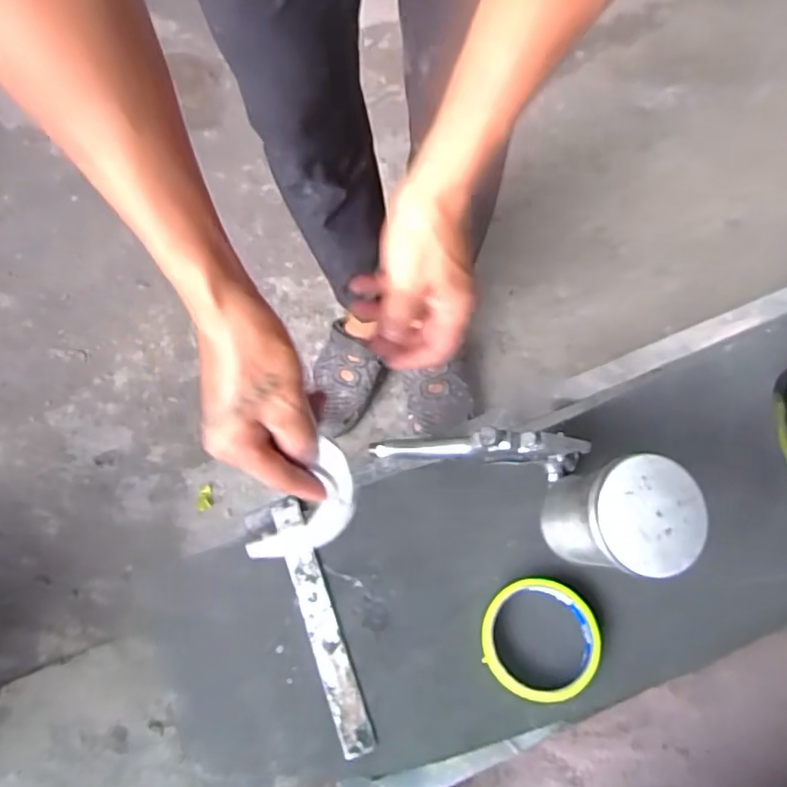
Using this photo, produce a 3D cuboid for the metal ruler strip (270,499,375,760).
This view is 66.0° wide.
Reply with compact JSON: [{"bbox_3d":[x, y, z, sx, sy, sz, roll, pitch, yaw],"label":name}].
[{"bbox_3d":[-0.062,0.189,0.507,0.026,0.004,0.208,-19,69,-8],"label":"metal ruler strip"}]

